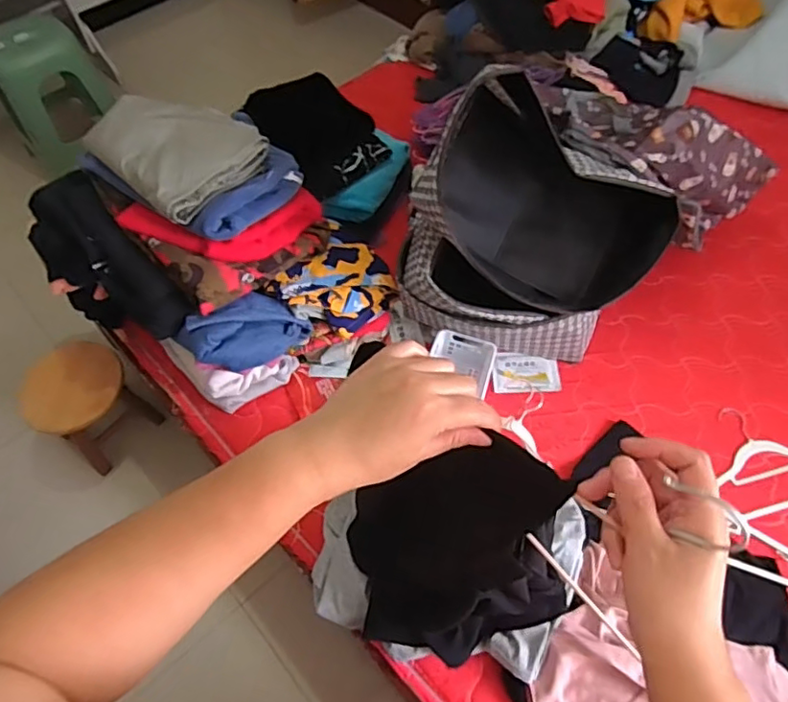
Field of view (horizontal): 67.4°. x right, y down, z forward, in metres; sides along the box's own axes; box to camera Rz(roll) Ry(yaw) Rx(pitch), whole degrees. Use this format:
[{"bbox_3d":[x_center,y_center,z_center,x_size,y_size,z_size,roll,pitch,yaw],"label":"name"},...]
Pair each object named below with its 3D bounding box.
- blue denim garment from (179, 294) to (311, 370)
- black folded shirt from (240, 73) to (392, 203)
[{"bbox_3d":[-0.292,-0.038,1.179,0.238,0.091,0.116,-28,61,-15],"label":"blue denim garment"},{"bbox_3d":[-0.178,-0.511,1.361,0.220,0.047,0.294,-40,91,-7],"label":"black folded shirt"}]

